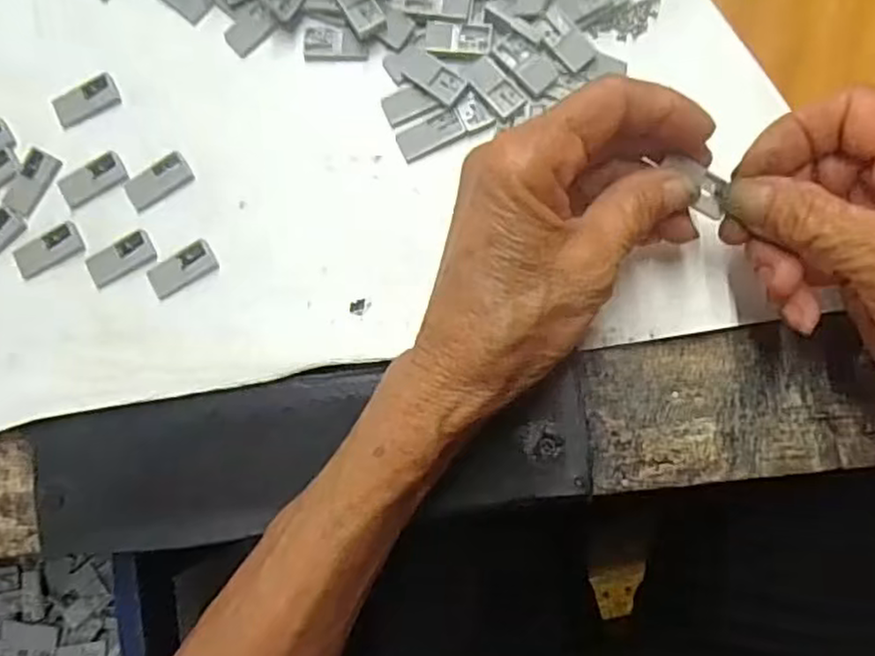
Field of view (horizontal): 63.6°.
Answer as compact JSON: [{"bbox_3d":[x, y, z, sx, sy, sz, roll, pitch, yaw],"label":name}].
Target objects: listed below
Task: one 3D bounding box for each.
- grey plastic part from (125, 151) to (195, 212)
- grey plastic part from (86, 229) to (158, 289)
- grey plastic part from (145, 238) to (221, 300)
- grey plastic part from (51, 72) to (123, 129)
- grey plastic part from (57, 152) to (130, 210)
[{"bbox_3d":[-0.118,-0.063,0.299,0.028,0.004,0.016,-32,83,-1],"label":"grey plastic part"},{"bbox_3d":[-0.132,-0.028,0.293,0.028,0.004,0.014,-31,83,-1],"label":"grey plastic part"},{"bbox_3d":[-0.105,-0.024,0.291,0.029,0.004,0.014,-30,83,-1],"label":"grey plastic part"},{"bbox_3d":[-0.153,-0.099,0.306,0.029,0.004,0.014,-26,83,-1],"label":"grey plastic part"},{"bbox_3d":[-0.147,-0.063,0.300,0.028,0.004,0.017,-31,83,-1],"label":"grey plastic part"}]

